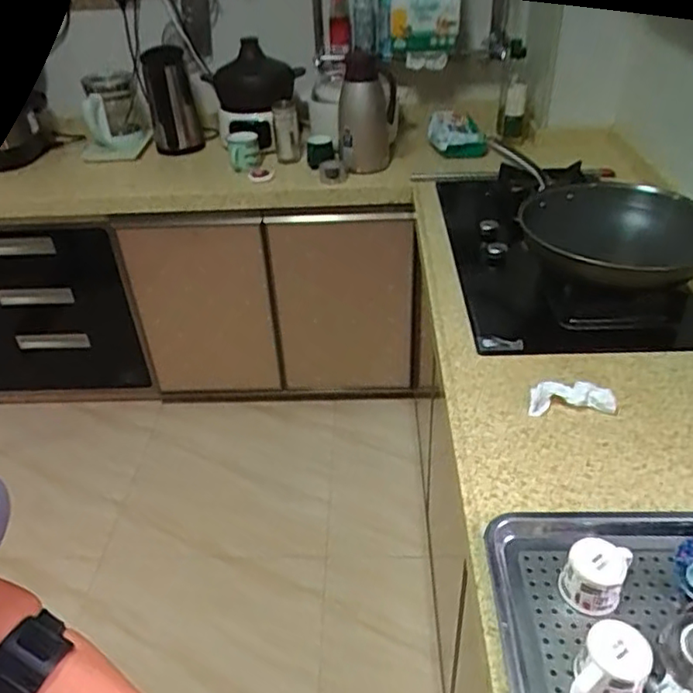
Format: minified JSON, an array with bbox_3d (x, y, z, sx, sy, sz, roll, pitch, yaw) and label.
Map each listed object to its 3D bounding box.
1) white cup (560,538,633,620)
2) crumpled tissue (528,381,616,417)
[{"bbox_3d":[0.252,0.231,0.632,0.055,0.054,0.059,-2,37,2],"label":"white cup"},{"bbox_3d":[0.328,0.073,0.912,0.117,0.031,0.048,1,37,6],"label":"crumpled tissue"}]

